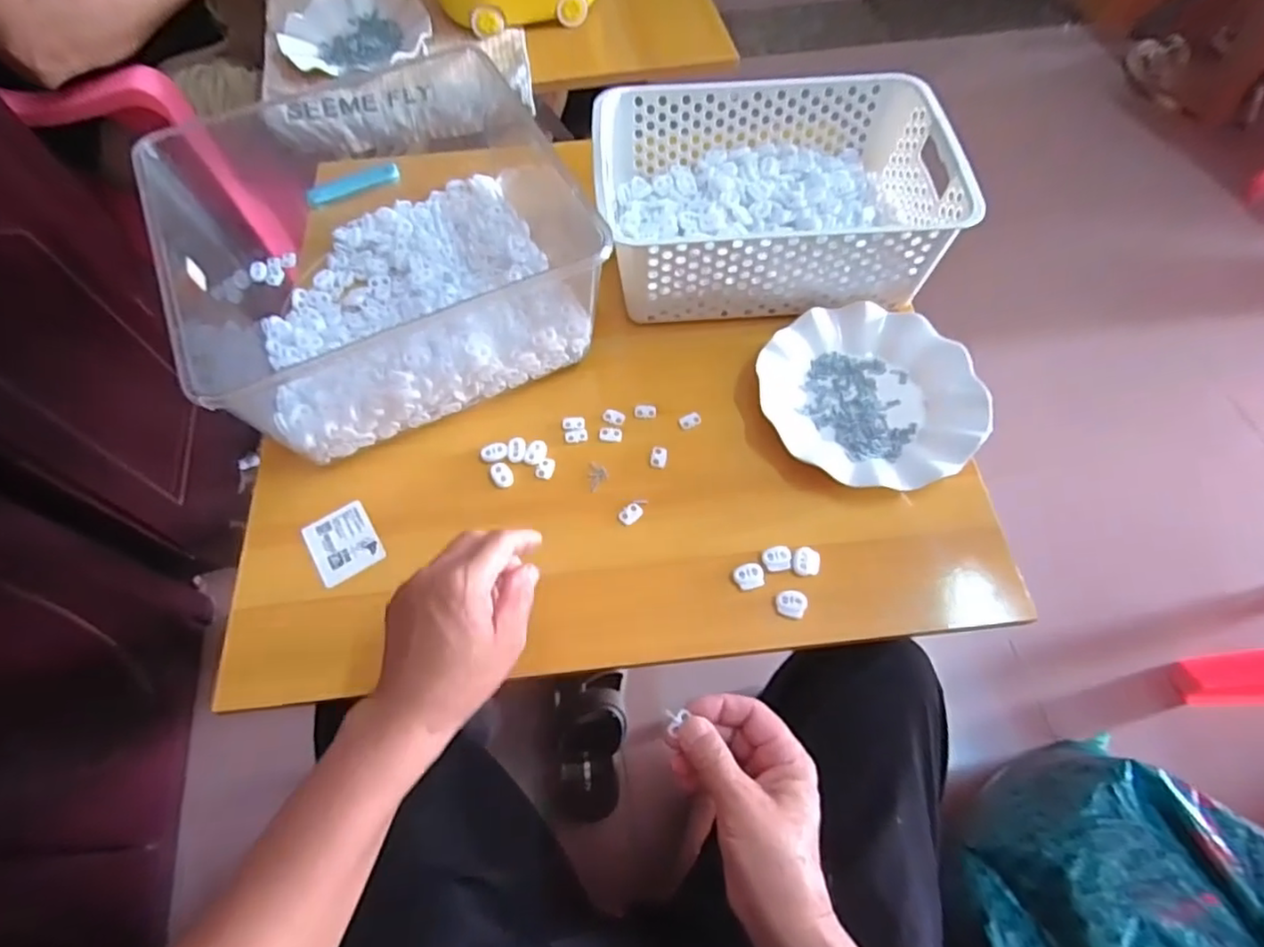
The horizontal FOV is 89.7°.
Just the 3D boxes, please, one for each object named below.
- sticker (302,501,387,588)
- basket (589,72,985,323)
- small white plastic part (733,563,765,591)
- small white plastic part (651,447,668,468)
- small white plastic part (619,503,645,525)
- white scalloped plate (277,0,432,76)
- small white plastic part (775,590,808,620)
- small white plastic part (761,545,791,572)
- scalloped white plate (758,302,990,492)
[{"bbox_3d":[-0.230,0.055,0.507,0.050,0.004,0.061,-30,67,-19],"label":"sticker"},{"bbox_3d":[0.126,-0.256,0.591,0.297,0.101,0.201,-3,62,-1],"label":"basket"},{"bbox_3d":[0.090,0.078,0.485,0.023,0.006,0.019,-12,62,-6],"label":"small white plastic part"},{"bbox_3d":[0.023,-0.014,0.537,0.013,0.005,0.019,12,63,7],"label":"small white plastic part"},{"bbox_3d":[-0.001,0.033,0.515,0.014,0.006,0.020,40,69,19],"label":"small white plastic part"},{"bbox_3d":[-0.361,-0.576,0.831,0.181,0.023,0.181,0,62,0],"label":"white scalloped plate"},{"bbox_3d":[0.119,0.097,0.474,0.023,0.005,0.020,9,62,5],"label":"small white plastic part"},{"bbox_3d":[0.112,0.065,0.491,0.022,0.005,0.019,-1,62,0],"label":"small white plastic part"},{"bbox_3d":[0.205,-0.068,0.547,0.172,0.022,0.180,0,62,0],"label":"scalloped white plate"}]

